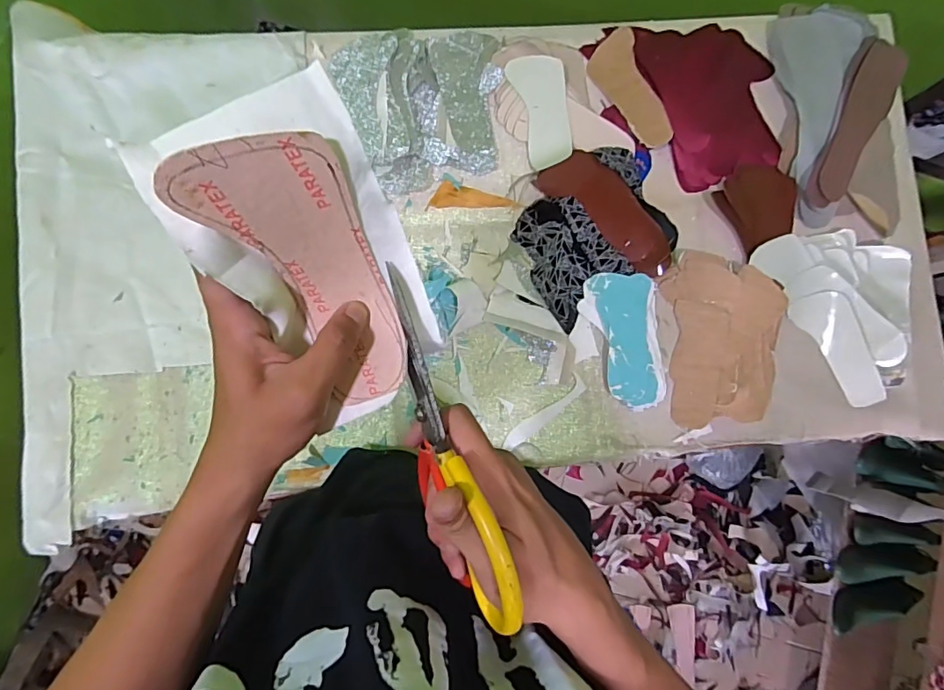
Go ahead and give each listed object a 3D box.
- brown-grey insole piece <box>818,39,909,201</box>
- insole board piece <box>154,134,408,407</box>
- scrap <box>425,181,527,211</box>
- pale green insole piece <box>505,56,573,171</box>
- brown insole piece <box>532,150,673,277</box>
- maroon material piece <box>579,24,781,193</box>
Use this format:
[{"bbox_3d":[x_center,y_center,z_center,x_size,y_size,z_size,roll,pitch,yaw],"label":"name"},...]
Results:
[{"bbox_3d":[0.545,-0.307,0.698,0.079,0.011,0.218,18,93,-16],"label":"brown-grey insole piece"},{"bbox_3d":[-0.076,-0.040,0.254,0.066,0.041,0.143,-36,127,-8],"label":"insole board piece"},{"bbox_3d":[0.003,-0.200,0.673,0.124,0.005,0.037,-3,84,-5],"label":"scrap"},{"bbox_3d":[0.095,-0.313,0.671,0.068,0.017,0.154,-8,84,-6],"label":"pale green insole piece"},{"bbox_3d":[0.183,-0.176,0.654,0.199,0.026,0.068,40,82,0],"label":"brown insole piece"},{"bbox_3d":[0.299,-0.331,0.699,0.249,0.022,0.221,-3,84,-5],"label":"maroon material piece"}]

